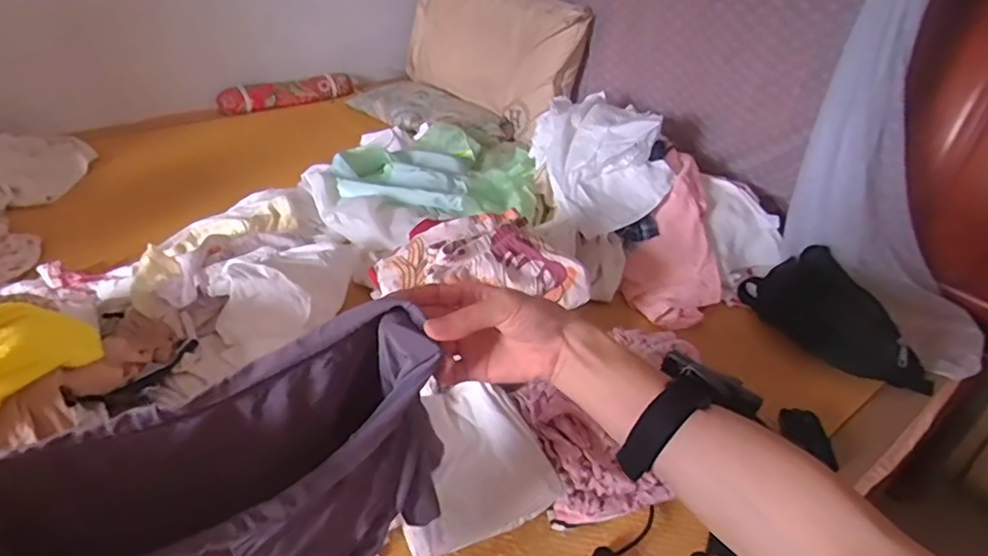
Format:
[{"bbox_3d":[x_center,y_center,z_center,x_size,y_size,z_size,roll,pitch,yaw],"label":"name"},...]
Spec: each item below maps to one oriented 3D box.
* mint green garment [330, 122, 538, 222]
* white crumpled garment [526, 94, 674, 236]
[{"bbox_3d":[-0.138,-0.259,1.389,0.441,0.095,0.503,2,34,-2],"label":"mint green garment"},{"bbox_3d":[0.230,-0.254,1.245,0.233,0.142,0.380,-6,36,-14],"label":"white crumpled garment"}]

